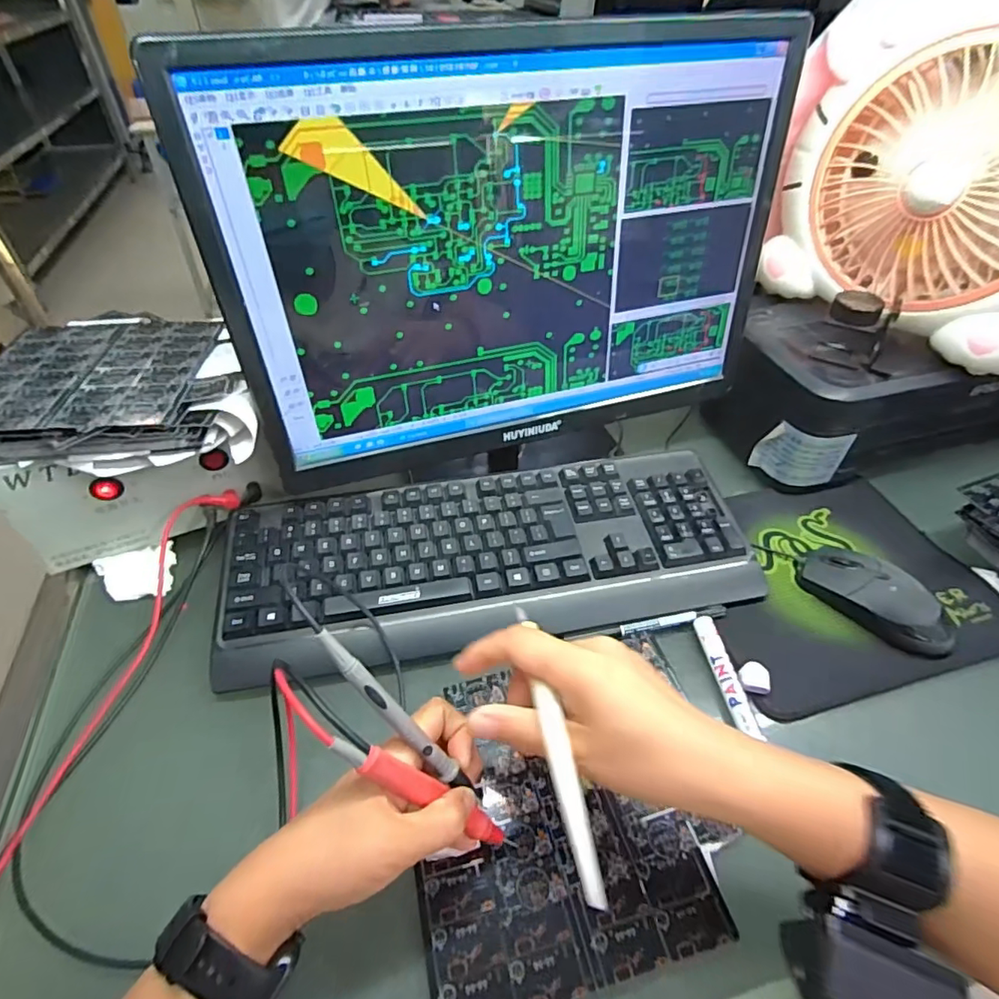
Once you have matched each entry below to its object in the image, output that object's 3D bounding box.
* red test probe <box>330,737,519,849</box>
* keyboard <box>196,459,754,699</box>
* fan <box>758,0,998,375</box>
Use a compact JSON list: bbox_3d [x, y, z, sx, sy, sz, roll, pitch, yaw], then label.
[{"bbox_3d":[-0.036,0.163,0.296,0.018,0.145,0.012,-26,32,35],"label":"red test probe"},{"bbox_3d":[-0.005,0.046,0.468,0.432,0.034,0.152,-8,46,-9],"label":"keyboard"},{"bbox_3d":[0.366,-0.272,0.460,0.117,0.236,0.277,-22,49,-21],"label":"fan"}]

